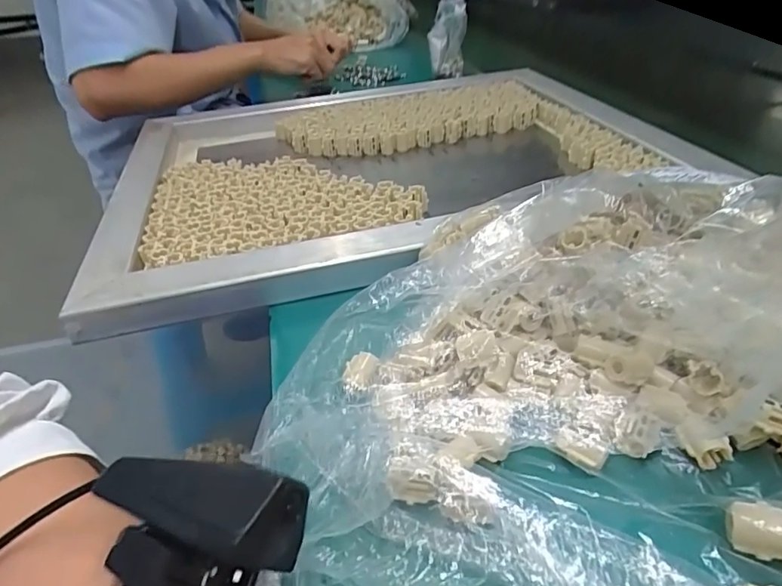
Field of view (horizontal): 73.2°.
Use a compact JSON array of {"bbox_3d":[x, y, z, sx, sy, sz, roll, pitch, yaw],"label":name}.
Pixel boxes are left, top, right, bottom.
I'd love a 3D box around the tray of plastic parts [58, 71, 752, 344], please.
[{"bbox_3d":[0.002,-0.132,0.538,0.527,0.046,0.399,-11,36,-10],"label":"tray of plastic parts"}]

